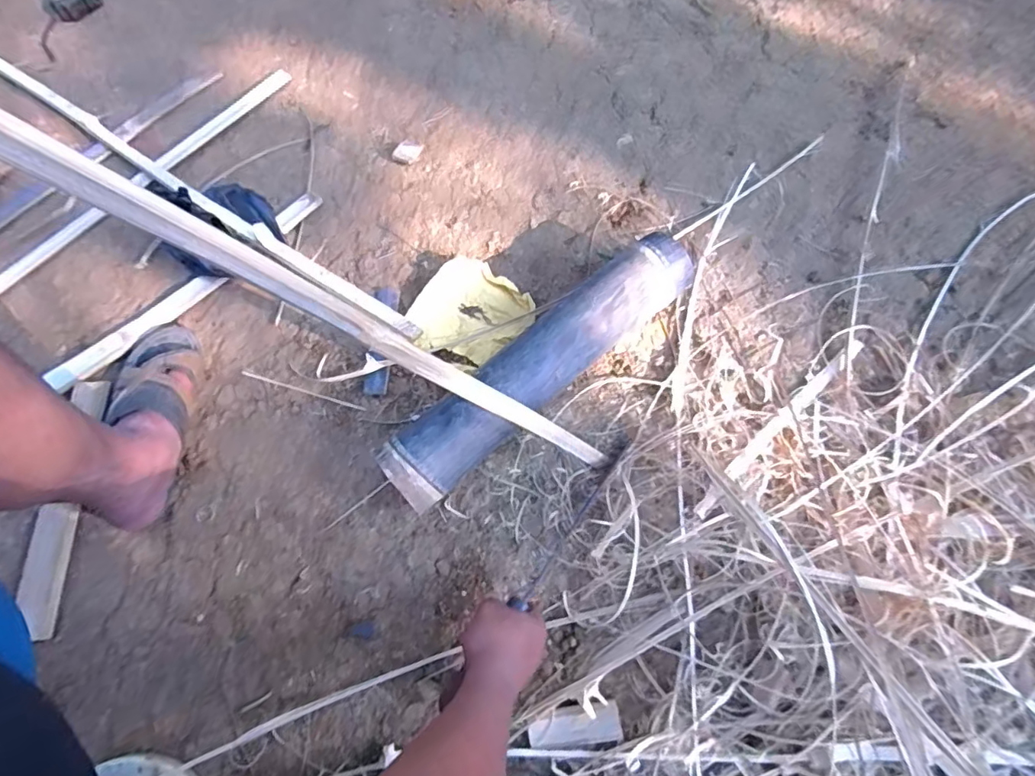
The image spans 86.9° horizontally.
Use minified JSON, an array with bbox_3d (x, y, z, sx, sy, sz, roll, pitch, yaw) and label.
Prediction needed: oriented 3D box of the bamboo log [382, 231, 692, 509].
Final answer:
[{"bbox_3d":[0.033,-0.028,0.707,0.474,0.099,0.092,-41,72,-12],"label":"bamboo log"}]

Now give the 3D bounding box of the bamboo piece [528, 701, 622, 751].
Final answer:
[{"bbox_3d":[0.062,0.368,0.594,0.098,0.005,0.036,-6,50,-1],"label":"bamboo piece"}]

